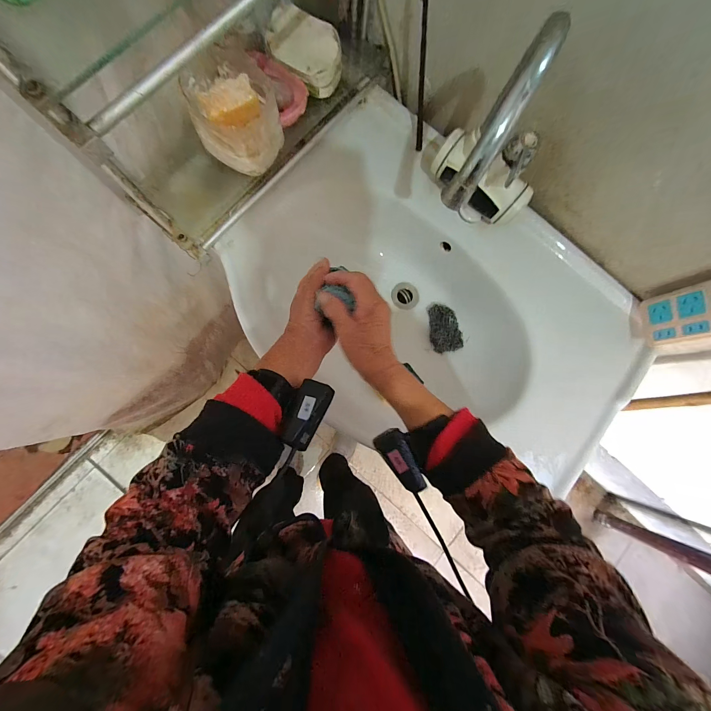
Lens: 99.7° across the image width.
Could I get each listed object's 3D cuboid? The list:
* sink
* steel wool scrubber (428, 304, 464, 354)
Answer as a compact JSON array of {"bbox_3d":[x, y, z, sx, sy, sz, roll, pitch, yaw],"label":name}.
[{"bbox_3d":[0.138,-0.076,0.573,0.666,0.170,0.465,39,82,0],"label":"sink"},{"bbox_3d":[0.187,-0.059,0.635,0.060,0.010,0.104,-14,78,19],"label":"steel wool scrubber"}]

